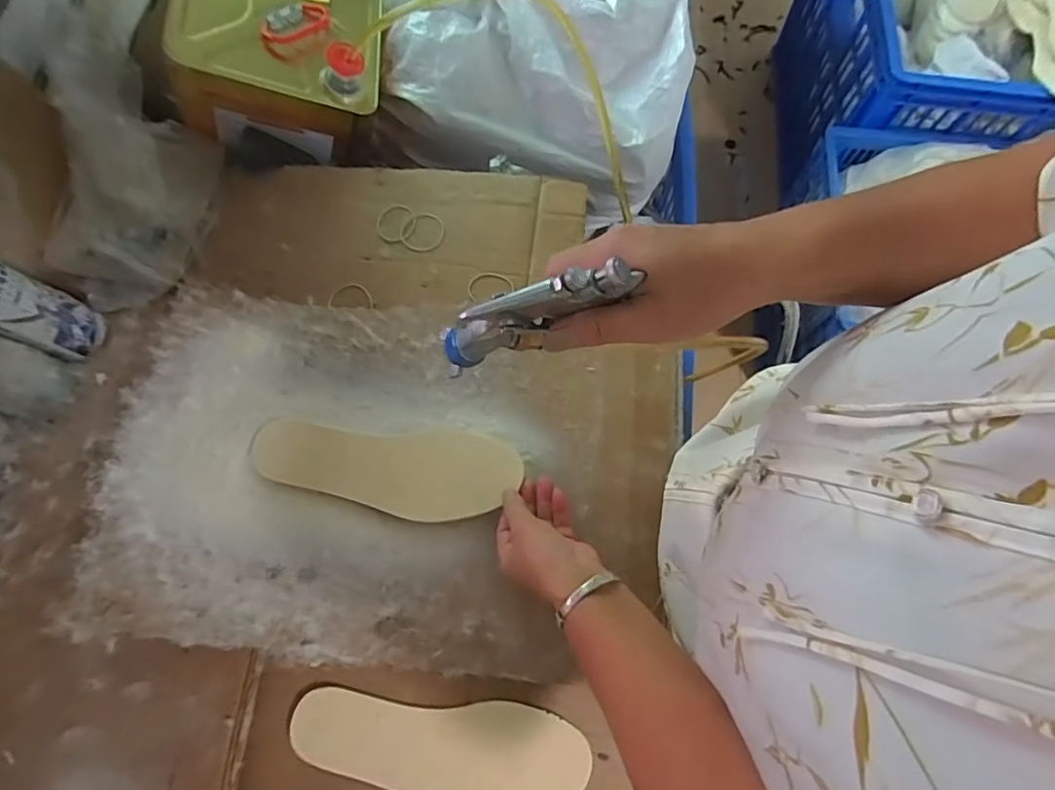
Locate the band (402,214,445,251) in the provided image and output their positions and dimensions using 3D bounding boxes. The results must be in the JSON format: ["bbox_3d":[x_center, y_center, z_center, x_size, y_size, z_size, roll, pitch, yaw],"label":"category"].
[{"bbox_3d":[-0.124,-0.194,0.652,0.052,0.004,0.049,-1,74,4],"label":"band"}]

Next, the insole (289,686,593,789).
[{"bbox_3d":[-0.079,0.319,0.485,0.262,0.008,0.086,5,72,2],"label":"insole"}]

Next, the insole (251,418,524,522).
[{"bbox_3d":[-0.141,0.075,0.545,0.262,0.005,0.088,4,64,1],"label":"insole"}]

